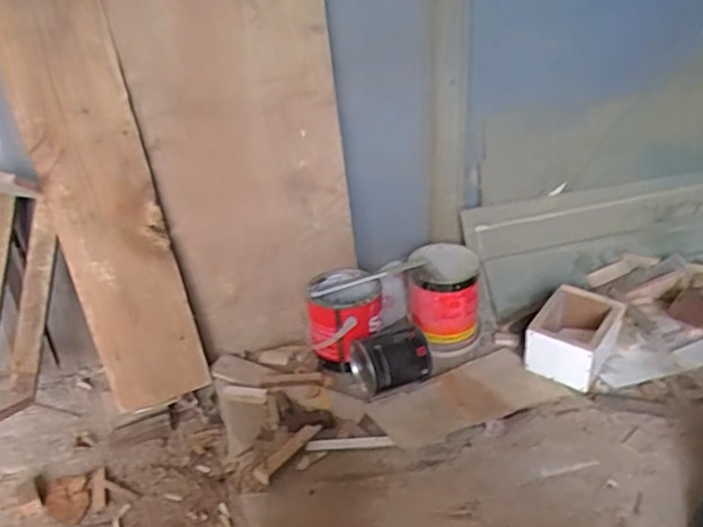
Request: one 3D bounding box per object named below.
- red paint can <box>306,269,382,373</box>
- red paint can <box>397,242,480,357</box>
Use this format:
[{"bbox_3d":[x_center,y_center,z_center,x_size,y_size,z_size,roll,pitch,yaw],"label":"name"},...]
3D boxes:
[{"bbox_3d":[-0.009,0.105,1.222,0.140,0.133,0.150,-2,28,1],"label":"red paint can"},{"bbox_3d":[0.194,0.074,1.295,0.152,0.176,0.185,-6,28,0],"label":"red paint can"}]

